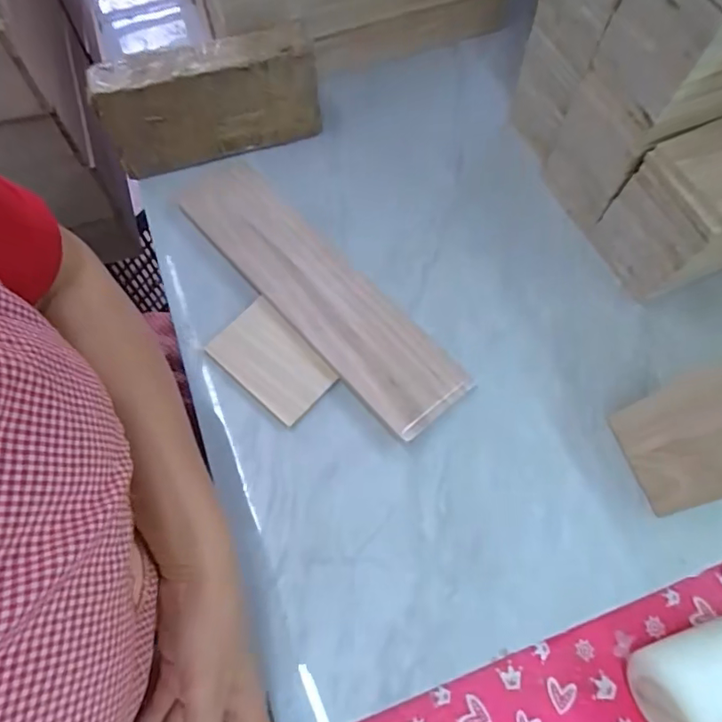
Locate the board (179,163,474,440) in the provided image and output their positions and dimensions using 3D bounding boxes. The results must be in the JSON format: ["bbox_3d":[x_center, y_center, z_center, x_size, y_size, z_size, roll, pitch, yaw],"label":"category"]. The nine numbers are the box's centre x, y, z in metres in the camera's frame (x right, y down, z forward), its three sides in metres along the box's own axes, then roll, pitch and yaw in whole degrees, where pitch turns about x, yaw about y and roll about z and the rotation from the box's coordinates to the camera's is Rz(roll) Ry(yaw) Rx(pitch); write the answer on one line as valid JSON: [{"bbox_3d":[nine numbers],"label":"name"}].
[{"bbox_3d":[-0.042,-0.070,0.497,0.088,0.015,0.331,-38,73,-17],"label":"board"}]

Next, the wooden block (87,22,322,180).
[{"bbox_3d":[-0.148,-0.257,0.530,0.207,0.103,0.052,-12,67,-8],"label":"wooden block"}]

